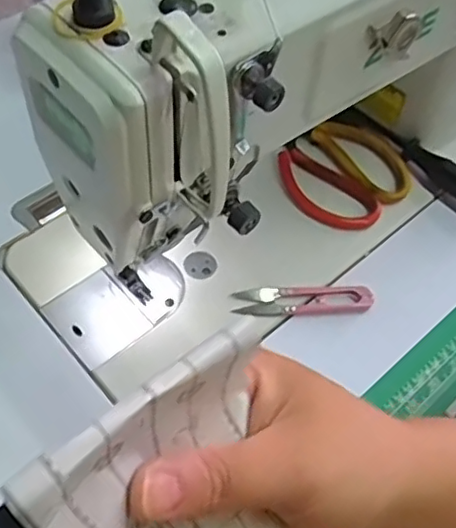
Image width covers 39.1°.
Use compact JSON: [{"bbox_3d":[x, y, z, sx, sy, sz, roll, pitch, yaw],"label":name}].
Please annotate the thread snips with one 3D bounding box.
[{"bbox_3d":[0.055,0.025,0.468,0.099,0.014,0.023,-1,57,-6],"label":"thread snips"}]

